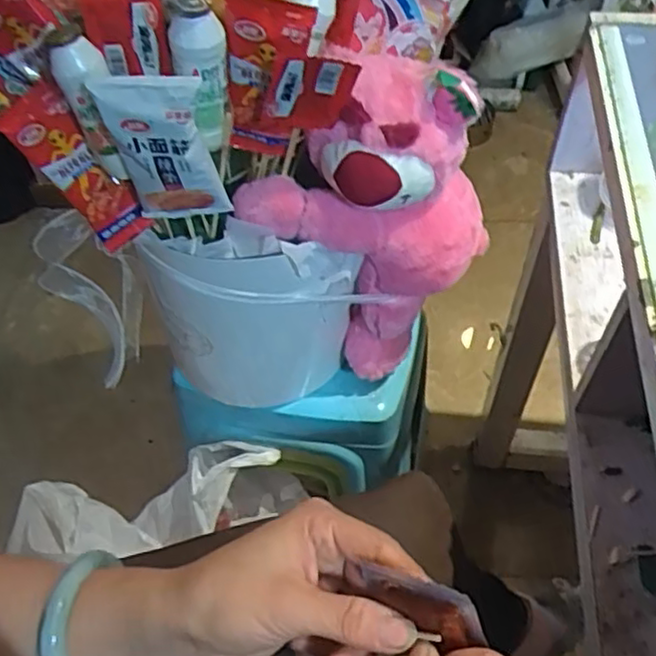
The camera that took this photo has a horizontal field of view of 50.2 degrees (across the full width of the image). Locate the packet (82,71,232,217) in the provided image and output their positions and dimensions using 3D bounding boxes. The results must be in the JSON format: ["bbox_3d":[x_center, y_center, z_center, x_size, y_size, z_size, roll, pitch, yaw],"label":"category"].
[{"bbox_3d":[-0.120,-0.124,0.514,0.072,0.126,0.026,2,54,4],"label":"packet"}]

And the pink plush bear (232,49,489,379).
[{"bbox_3d":[0.037,-0.087,0.645,0.200,0.307,0.130,13,55,11],"label":"pink plush bear"}]

